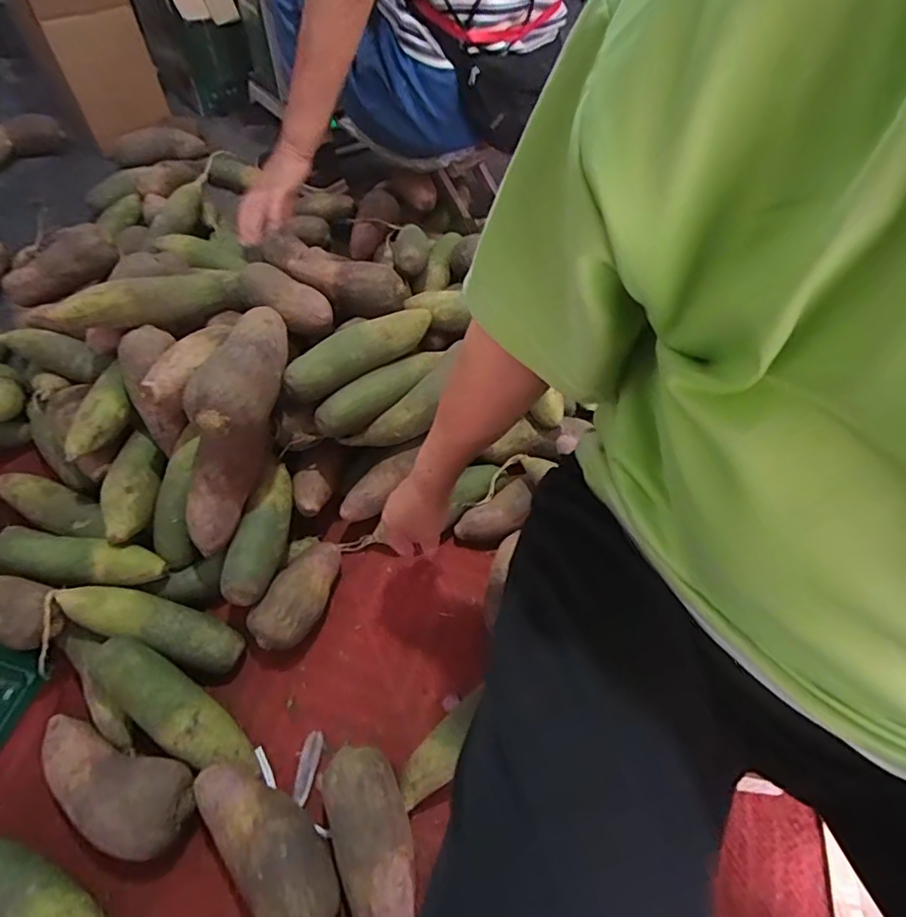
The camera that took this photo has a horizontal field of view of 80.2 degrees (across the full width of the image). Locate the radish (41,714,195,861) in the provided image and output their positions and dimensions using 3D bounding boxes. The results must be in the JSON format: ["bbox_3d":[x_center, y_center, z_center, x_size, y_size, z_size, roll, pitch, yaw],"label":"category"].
[{"bbox_3d":[-0.339,0.318,0.520,0.186,0.066,0.082,16,56,9],"label":"radish"}]

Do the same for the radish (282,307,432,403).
[{"bbox_3d":[-0.112,-0.137,0.670,0.211,0.058,0.047,-34,63,-23],"label":"radish"}]

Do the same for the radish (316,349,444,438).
[{"bbox_3d":[-0.087,-0.086,0.676,0.184,0.044,0.042,-35,63,-24],"label":"radish"}]

